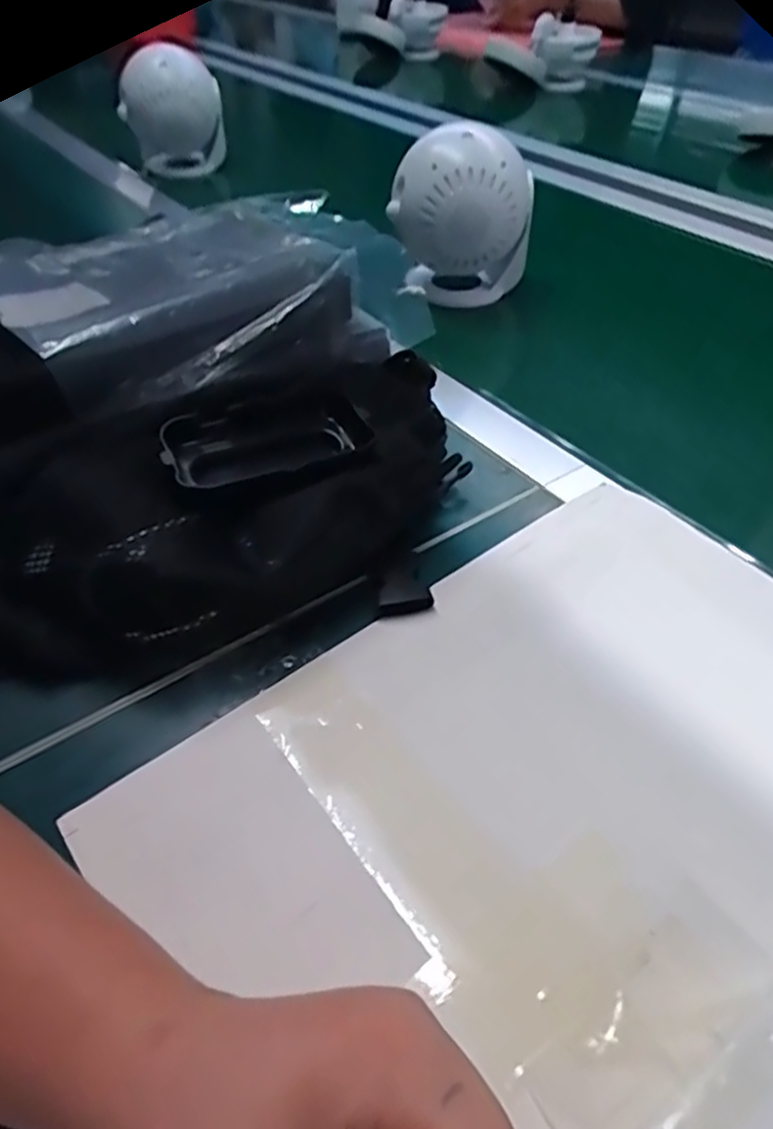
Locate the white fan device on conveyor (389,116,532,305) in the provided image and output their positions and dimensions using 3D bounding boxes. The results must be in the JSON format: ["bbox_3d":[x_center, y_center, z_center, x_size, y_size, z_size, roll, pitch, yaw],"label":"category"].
[{"bbox_3d":[0.063,-0.288,0.597,0.097,0.136,0.085,-31,52,-26],"label":"white fan device on conveyor"}]

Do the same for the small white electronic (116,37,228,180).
[{"bbox_3d":[-0.254,-0.542,0.842,0.111,0.135,0.098,-12,48,-9],"label":"small white electronic"}]

